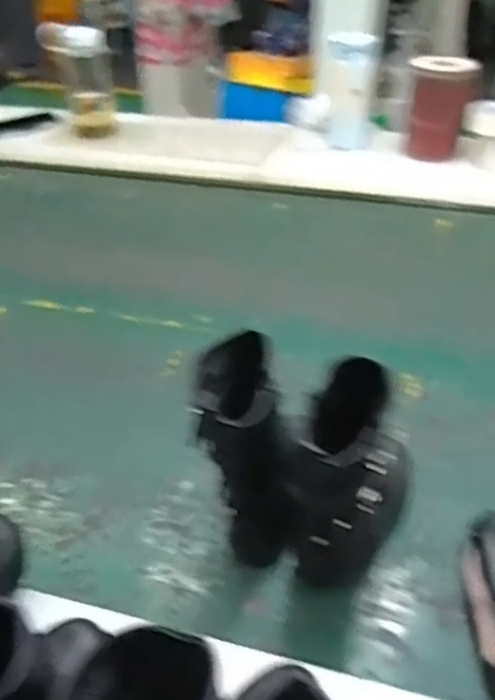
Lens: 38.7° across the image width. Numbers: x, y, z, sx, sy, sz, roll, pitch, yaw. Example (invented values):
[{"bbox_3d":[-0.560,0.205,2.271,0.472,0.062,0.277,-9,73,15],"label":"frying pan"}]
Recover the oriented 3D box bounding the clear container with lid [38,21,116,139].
[{"bbox_3d":[-0.297,-0.476,1.272,0.115,0.195,0.109,-7,35,-10],"label":"clear container with lid"}]

